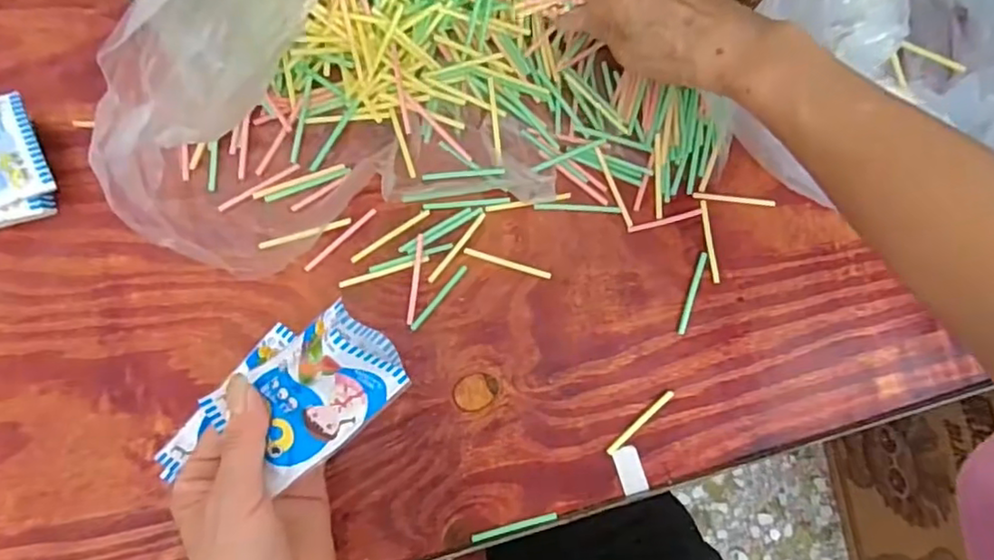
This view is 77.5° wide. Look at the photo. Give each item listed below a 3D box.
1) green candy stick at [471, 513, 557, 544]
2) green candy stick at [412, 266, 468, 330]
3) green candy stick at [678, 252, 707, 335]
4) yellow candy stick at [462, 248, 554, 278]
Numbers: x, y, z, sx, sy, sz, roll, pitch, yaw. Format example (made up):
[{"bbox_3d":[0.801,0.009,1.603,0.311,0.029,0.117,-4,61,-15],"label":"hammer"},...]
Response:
[{"bbox_3d":[0.012,0.161,0.403,0.056,0.004,0.006,-13,84,-8],"label":"green candy stick"},{"bbox_3d":[-0.039,0.012,0.421,0.005,0.004,0.055,40,80,0],"label":"green candy stick"},{"bbox_3d":[0.140,0.009,0.442,0.007,0.004,0.062,21,81,-3],"label":"green candy stick"},{"bbox_3d":[0.008,-0.012,0.430,0.062,0.004,0.005,17,81,-4],"label":"yellow candy stick"}]

